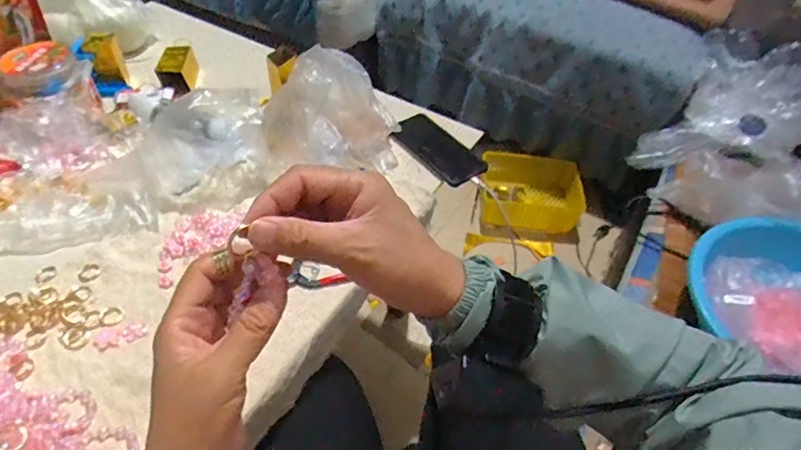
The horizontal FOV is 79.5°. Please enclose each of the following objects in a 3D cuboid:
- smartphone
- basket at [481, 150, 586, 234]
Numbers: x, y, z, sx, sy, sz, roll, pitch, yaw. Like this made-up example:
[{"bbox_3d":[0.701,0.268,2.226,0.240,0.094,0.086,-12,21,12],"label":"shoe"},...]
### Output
[{"bbox_3d":[0.057,-0.117,0.736,0.086,0.013,0.157,-30,56,-26],"label":"smartphone"},{"bbox_3d":[0.362,-0.086,1.326,0.289,0.130,0.193,14,49,9],"label":"basket"}]

